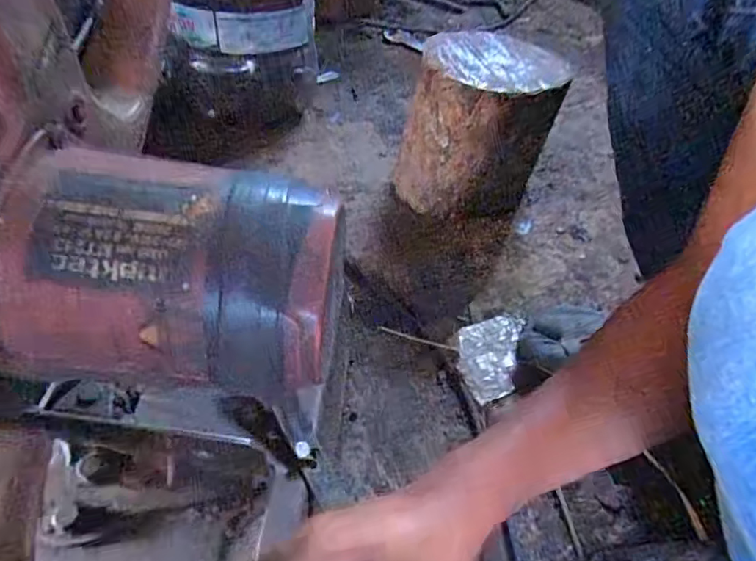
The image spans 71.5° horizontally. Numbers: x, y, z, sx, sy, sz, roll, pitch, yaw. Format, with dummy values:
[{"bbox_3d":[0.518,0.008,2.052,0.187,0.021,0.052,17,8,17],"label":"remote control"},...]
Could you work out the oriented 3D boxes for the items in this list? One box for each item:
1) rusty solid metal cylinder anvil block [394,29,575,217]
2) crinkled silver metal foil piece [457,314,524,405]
[{"bbox_3d":[0.141,-0.209,0.740,0.185,0.200,0.184,18,47,12],"label":"rusty solid metal cylinder anvil block"},{"bbox_3d":[0.122,0.080,0.587,0.064,0.008,0.125,15,46,9],"label":"crinkled silver metal foil piece"}]

